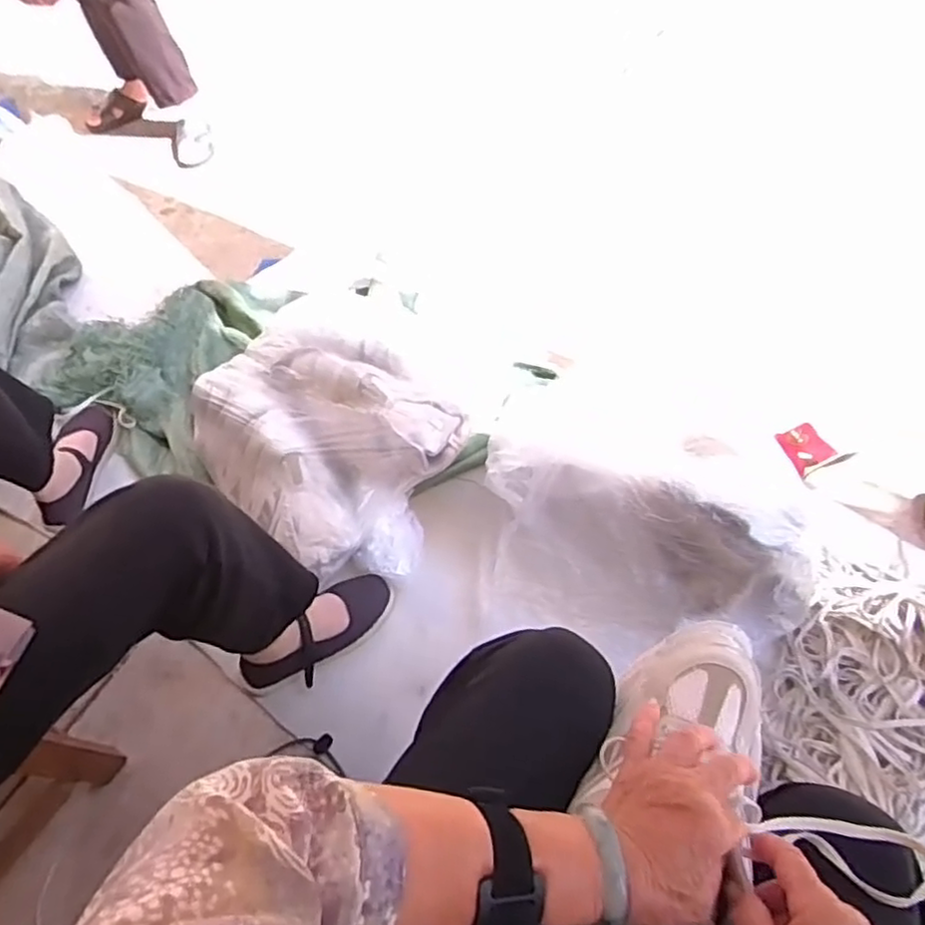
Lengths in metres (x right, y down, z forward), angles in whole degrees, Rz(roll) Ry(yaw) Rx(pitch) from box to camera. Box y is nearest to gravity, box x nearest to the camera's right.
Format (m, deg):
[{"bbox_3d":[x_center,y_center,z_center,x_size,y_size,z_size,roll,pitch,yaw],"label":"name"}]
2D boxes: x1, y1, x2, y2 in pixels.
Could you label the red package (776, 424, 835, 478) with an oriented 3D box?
[{"bbox_3d":[0.567,-0.023,1.114,0.079,0.034,0.076,-19,61,-9],"label":"red package"}]

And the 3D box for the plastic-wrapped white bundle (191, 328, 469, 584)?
[{"bbox_3d":[-0.197,-0.020,1.016,0.384,0.163,0.325,36,67,21],"label":"plastic-wrapped white bundle"}]

